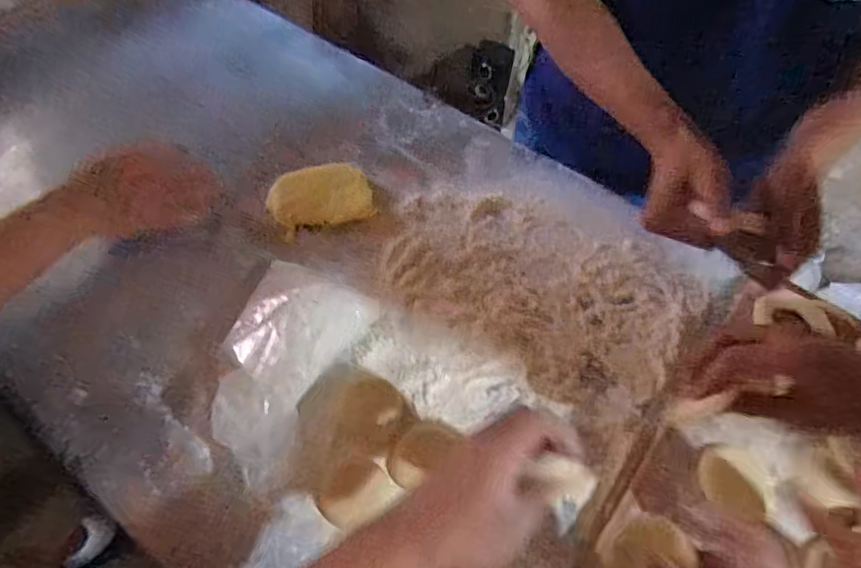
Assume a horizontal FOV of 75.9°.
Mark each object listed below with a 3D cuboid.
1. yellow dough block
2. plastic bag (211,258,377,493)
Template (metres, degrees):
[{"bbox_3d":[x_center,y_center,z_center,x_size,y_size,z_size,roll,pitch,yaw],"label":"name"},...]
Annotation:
[{"bbox_3d":[-0.133,-0.105,0.668,0.120,0.029,0.075,-13,56,-14],"label":"yellow dough block"},{"bbox_3d":[-0.149,0.062,0.523,0.116,0.072,0.218,20,55,9],"label":"plastic bag"}]

